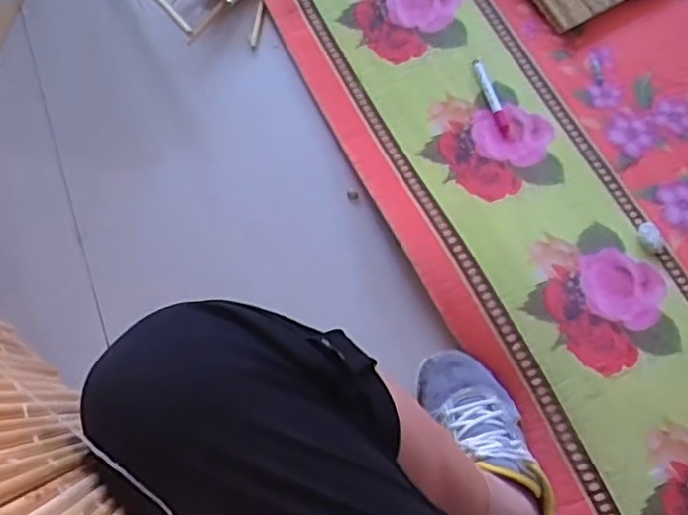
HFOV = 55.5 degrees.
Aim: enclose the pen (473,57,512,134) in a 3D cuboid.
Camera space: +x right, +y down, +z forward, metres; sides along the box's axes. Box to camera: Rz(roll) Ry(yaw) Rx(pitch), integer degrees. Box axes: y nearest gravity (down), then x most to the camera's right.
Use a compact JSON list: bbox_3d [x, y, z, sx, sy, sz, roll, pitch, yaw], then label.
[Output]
[{"bbox_3d":[0.191,-0.211,0.849,0.015,0.010,0.114,-15,70,-5],"label":"pen"}]

